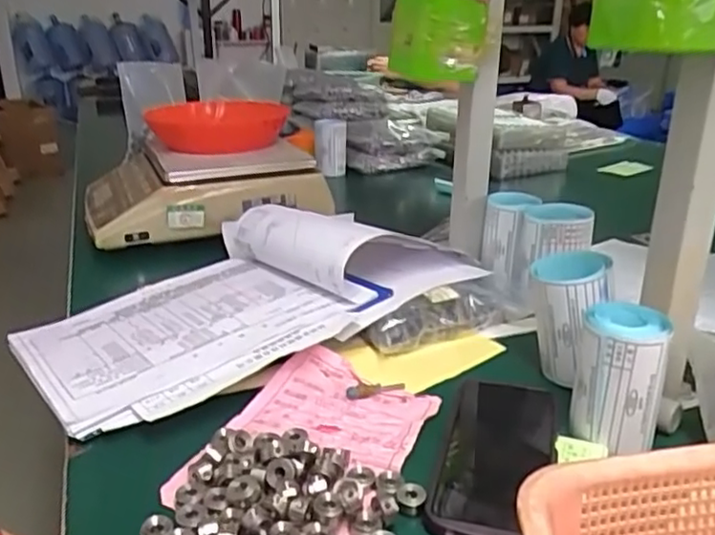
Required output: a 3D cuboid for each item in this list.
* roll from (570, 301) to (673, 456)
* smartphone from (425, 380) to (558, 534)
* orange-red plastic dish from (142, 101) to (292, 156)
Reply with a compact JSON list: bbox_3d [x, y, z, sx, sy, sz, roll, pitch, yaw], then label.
[{"bbox_3d":[0.194,0.080,0.489,0.057,0.094,0.053,8,25,21],"label":"roll"},{"bbox_3d":[0.101,0.135,0.477,0.079,0.018,0.171,6,24,17],"label":"smartphone"},{"bbox_3d":[-0.222,-0.225,1.032,0.203,0.053,0.180,-10,25,-20],"label":"orange-red plastic dish"}]

